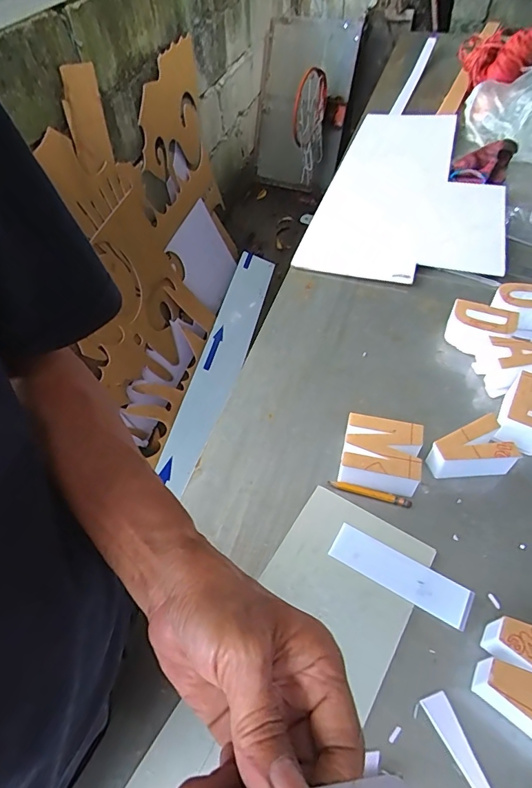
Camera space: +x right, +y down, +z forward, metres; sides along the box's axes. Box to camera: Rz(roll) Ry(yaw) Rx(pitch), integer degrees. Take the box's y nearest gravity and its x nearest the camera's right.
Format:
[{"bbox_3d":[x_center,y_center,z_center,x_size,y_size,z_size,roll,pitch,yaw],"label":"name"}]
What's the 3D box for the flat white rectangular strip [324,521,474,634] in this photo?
[{"bbox_3d":[0.131,0.177,0.437,0.136,0.004,0.039,25,57,21],"label":"flat white rectangular strip"}]

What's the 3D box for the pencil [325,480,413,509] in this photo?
[{"bbox_3d":[0.115,0.111,0.491,0.090,0.007,0.007,12,53,12],"label":"pencil"}]

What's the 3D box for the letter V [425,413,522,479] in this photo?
[{"bbox_3d":[0.231,0.071,0.496,0.089,0.048,0.056,-21,53,-13],"label":"letter V"}]

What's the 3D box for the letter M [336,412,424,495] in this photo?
[{"bbox_3d":[0.129,0.070,0.500,0.081,0.047,0.073,11,53,12],"label":"letter M"}]

